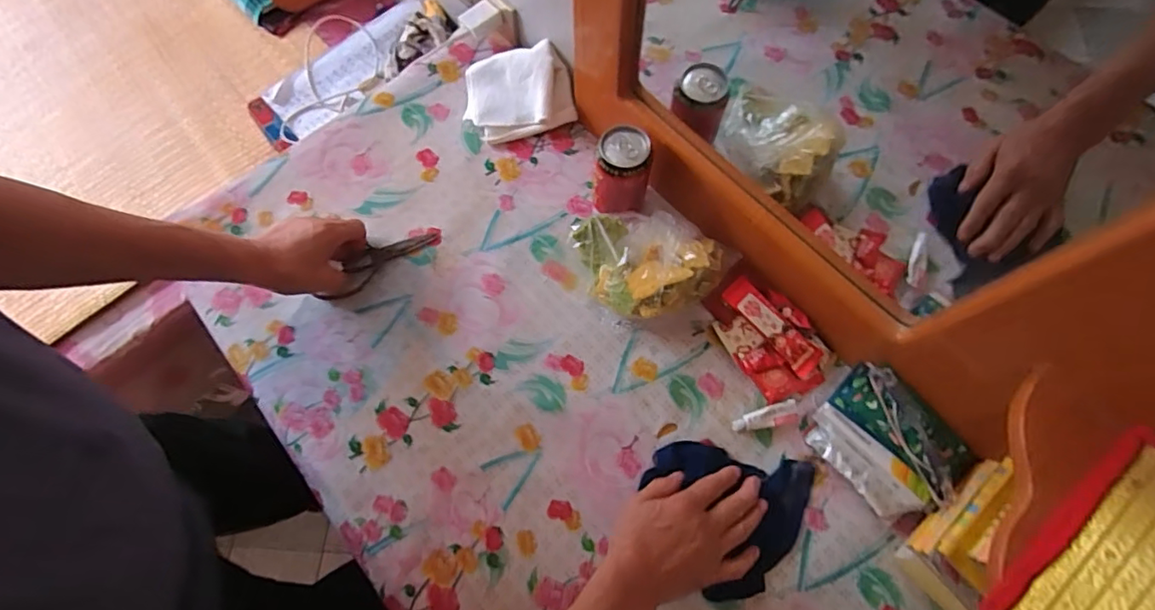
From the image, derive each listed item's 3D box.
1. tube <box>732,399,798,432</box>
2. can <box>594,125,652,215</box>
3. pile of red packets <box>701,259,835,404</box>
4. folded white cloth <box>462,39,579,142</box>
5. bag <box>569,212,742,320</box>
[{"bbox_3d":[0.202,0.120,0.597,0.071,0.016,0.024,-10,72,-2],"label":"tube"},{"bbox_3d":[0.049,-0.143,0.638,0.062,0.115,0.075,1,72,1],"label":"can"},{"bbox_3d":[0.209,0.032,0.616,0.093,0.037,0.153,-39,75,-11],"label":"pile of red packets"},{"bbox_3d":[-0.079,-0.278,0.714,0.138,0.057,0.112,-11,72,-3],"label":"folded white cloth"},{"bbox_3d":[0.076,-0.040,0.613,0.184,0.091,0.113,15,73,6],"label":"bag"}]

